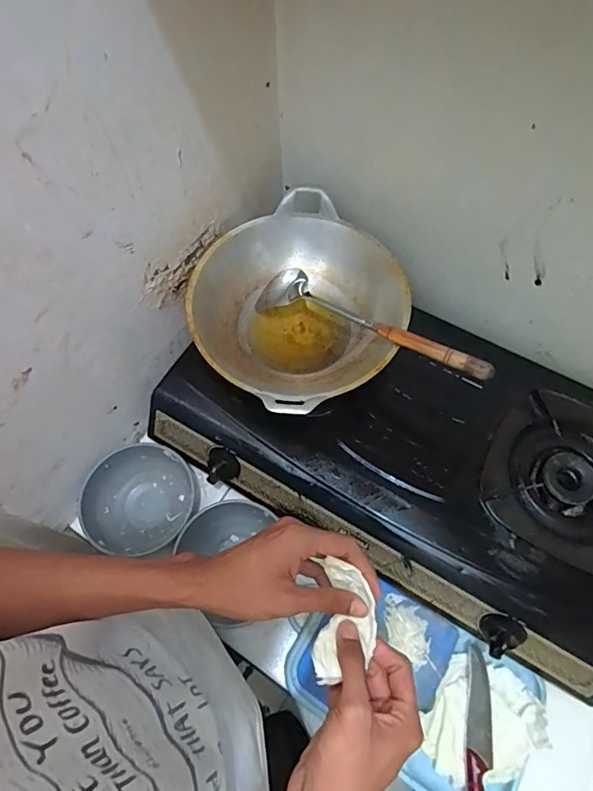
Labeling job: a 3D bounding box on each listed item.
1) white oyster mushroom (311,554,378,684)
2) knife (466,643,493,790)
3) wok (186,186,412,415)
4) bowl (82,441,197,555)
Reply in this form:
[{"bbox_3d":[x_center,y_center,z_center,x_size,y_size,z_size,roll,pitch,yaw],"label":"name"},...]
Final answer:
[{"bbox_3d":[0.041,0.187,0.387,0.049,0.029,0.090,8,65,4],"label":"white oyster mushroom"},{"bbox_3d":[0.221,0.440,0.571,0.030,0.024,0.236,9,65,5],"label":"knife"},{"bbox_3d":[0.005,-0.118,0.663,0.286,0.093,0.292,0,64,0],"label":"wok"},{"bbox_3d":[-0.243,0.160,0.735,0.172,0.065,0.160,0,91,-1],"label":"bowl"}]

